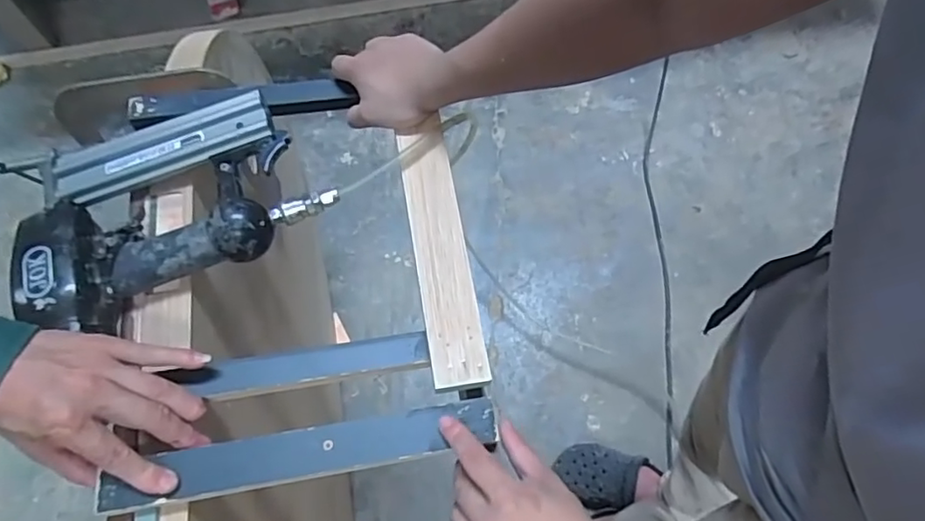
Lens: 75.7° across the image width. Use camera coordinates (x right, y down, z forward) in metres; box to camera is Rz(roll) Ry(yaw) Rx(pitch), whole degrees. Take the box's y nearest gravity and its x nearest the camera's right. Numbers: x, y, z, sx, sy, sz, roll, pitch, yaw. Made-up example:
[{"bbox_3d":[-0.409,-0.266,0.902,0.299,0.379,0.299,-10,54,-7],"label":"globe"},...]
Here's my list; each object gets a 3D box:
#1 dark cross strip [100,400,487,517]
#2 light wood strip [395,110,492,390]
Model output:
[{"bbox_3d":[-0.117,0.143,0.446,0.285,0.008,0.037,-9,66,-9],"label":"dark cross strip"},{"bbox_3d":[-0.019,-0.012,0.505,0.045,0.017,0.234,-8,66,-5],"label":"light wood strip"}]

